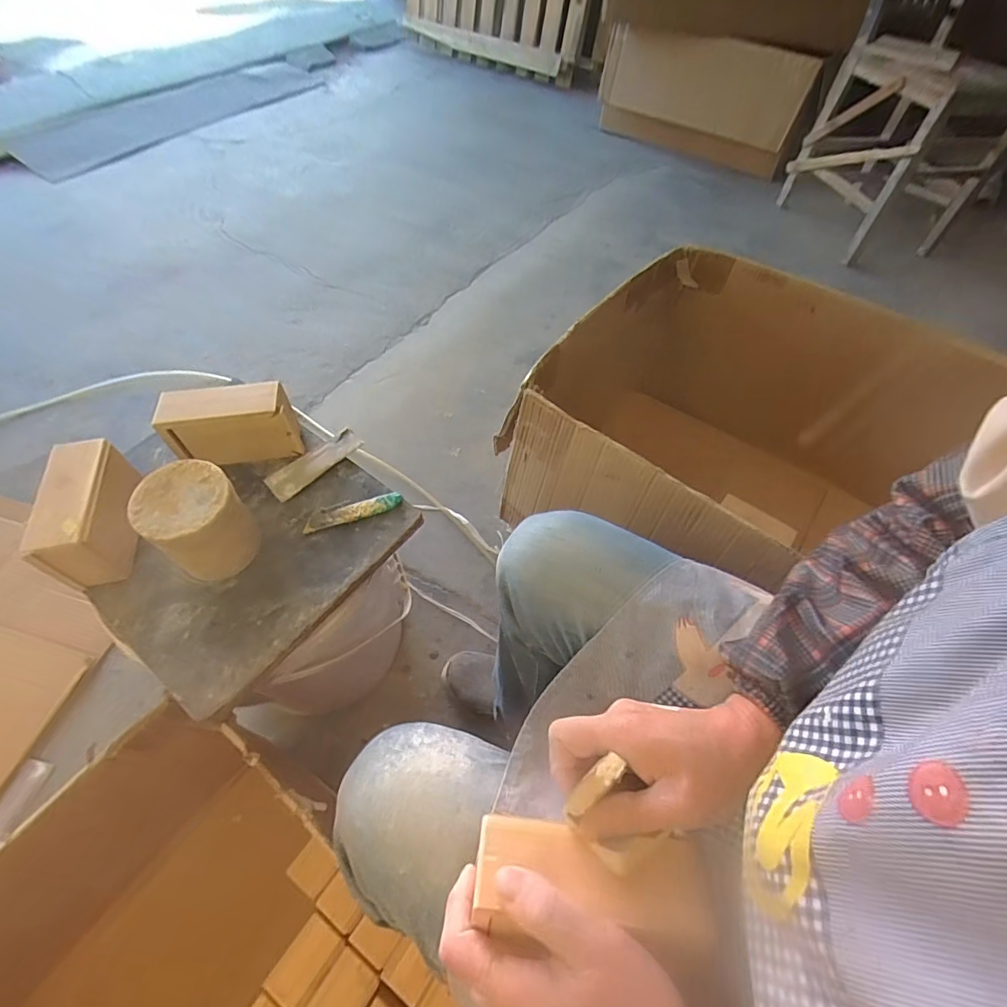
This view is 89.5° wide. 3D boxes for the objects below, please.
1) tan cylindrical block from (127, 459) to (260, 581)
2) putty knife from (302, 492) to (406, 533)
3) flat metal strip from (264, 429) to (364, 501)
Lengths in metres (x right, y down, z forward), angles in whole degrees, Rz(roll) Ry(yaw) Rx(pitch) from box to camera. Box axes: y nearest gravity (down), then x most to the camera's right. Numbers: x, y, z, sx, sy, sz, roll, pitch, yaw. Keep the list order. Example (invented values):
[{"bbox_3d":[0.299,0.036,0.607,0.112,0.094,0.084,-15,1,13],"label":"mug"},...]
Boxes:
[{"bbox_3d":[-0.280,0.019,0.475,0.082,0.088,0.082,2,58,-2],"label":"tan cylindrical block"},{"bbox_3d":[-0.159,0.008,0.538,0.101,0.007,0.021,-14,60,-12],"label":"putty knife"},{"bbox_3d":[-0.211,-0.046,0.570,0.107,0.009,0.038,-38,67,-23],"label":"flat metal strip"}]

